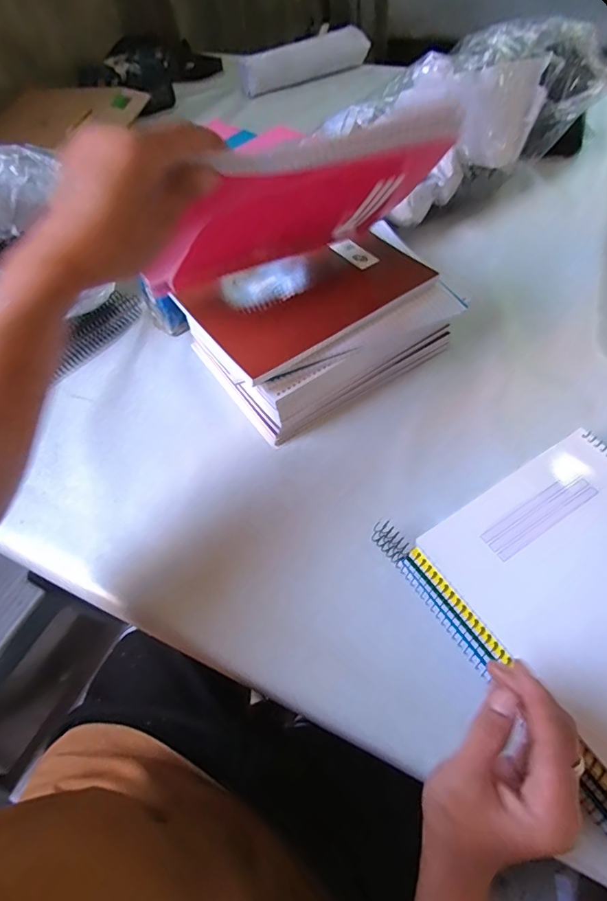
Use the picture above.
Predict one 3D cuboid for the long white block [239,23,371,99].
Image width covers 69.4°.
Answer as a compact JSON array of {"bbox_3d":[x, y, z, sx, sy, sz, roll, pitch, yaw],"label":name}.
[{"bbox_3d":[0.006,-0.879,0.987,0.311,0.060,0.050,-24,59,-9],"label":"long white block"}]

